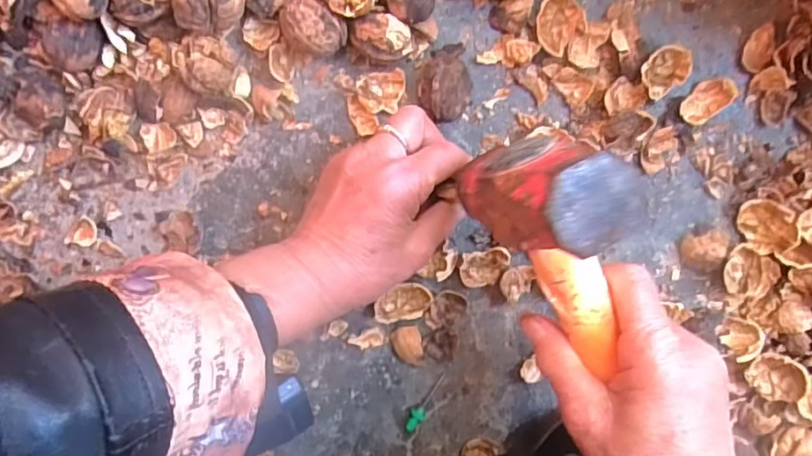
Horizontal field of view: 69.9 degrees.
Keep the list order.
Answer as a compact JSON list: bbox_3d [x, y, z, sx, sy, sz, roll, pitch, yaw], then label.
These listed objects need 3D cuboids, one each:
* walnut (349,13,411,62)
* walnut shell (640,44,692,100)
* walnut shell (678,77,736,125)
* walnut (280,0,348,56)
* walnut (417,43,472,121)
[{"bbox_3d":[-0.013,-0.102,0.314,0.032,0.024,0.022,2,98,-3],"label":"walnut"},{"bbox_3d":[0.148,-0.089,0.330,0.030,0.014,0.025,-33,99,2],"label":"walnut shell"},{"bbox_3d":[0.175,-0.073,0.336,0.030,0.010,0.020,-38,99,3],"label":"walnut shell"},{"bbox_3d":[-0.049,-0.105,0.311,0.033,0.031,0.025,41,94,-8],"label":"walnut"},{"bbox_3d":[0.021,-0.080,0.321,0.029,0.024,0.041,-7,99,-2],"label":"walnut"}]

